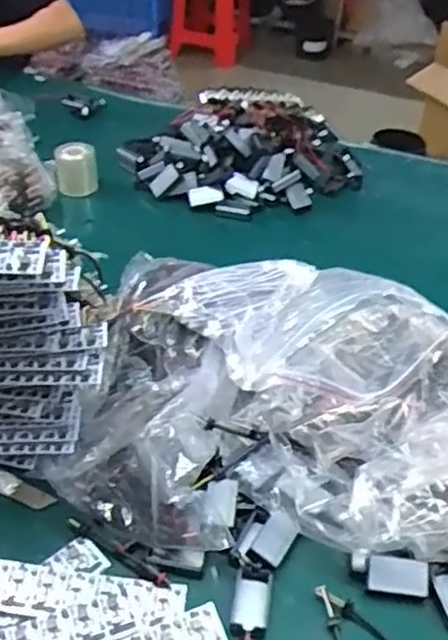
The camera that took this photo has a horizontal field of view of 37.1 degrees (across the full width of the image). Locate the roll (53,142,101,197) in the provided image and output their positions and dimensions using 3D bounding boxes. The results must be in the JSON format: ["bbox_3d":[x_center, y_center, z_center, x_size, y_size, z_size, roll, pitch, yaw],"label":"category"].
[{"bbox_3d":[-0.230,-0.236,1.042,0.063,0.071,0.064,1,40,-1],"label":"roll"}]

